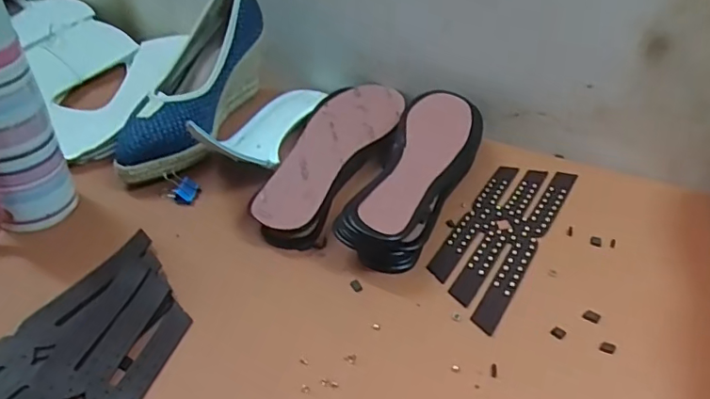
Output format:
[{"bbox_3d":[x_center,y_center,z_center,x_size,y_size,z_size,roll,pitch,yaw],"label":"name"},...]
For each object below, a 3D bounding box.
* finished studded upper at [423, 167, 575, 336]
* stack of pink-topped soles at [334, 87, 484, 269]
[{"bbox_3d":[0.130,0.025,0.481,0.069,0.005,0.209,23,44,24],"label":"finished studded upper"},{"bbox_3d":[0.059,-0.021,0.492,0.069,0.052,0.215,17,42,17],"label":"stack of pink-topped soles"}]

